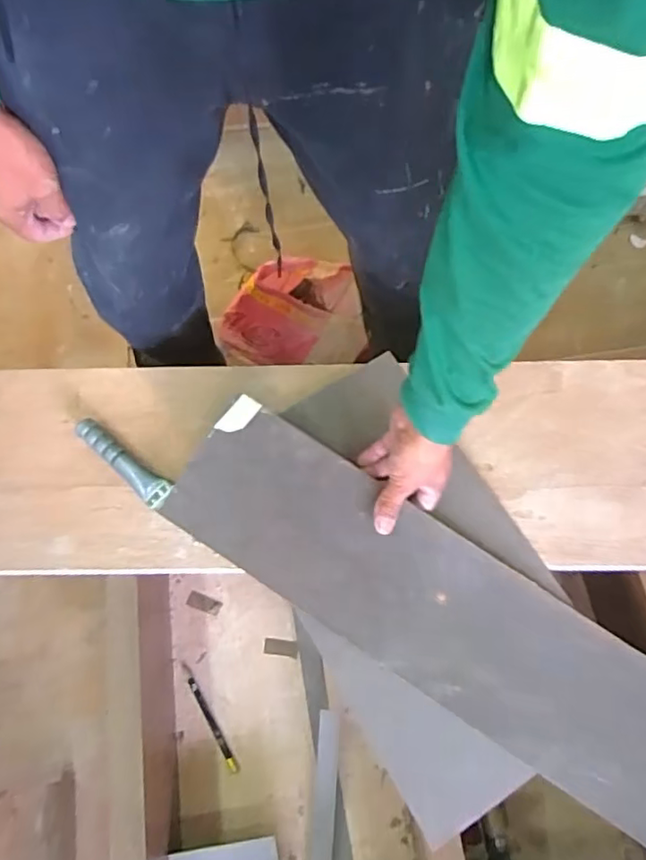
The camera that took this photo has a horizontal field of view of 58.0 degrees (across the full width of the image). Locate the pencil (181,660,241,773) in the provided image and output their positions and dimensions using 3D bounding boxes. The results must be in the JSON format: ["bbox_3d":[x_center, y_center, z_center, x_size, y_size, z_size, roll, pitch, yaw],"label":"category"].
[{"bbox_3d":[-0.147,0.368,0.746,0.012,0.007,0.145,-30,72,-11],"label":"pencil"}]

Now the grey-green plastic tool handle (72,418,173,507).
[{"bbox_3d":[-0.236,0.036,0.684,0.134,0.030,0.032,38,73,13],"label":"grey-green plastic tool handle"}]

